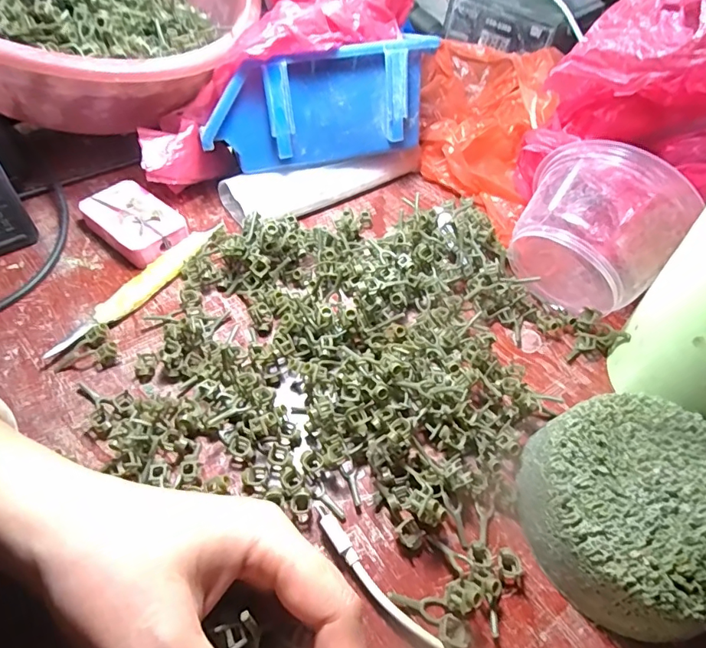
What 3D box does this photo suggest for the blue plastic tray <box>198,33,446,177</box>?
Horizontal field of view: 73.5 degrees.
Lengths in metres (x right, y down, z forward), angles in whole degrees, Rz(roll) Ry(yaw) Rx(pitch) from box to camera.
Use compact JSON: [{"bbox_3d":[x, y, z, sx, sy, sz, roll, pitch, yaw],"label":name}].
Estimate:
[{"bbox_3d":[-0.022,-0.152,0.343,0.161,0.074,0.031,-19,57,-18],"label":"blue plastic tray"}]

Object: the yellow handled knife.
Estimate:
[{"bbox_3d":[-0.140,-0.025,0.318,0.018,0.011,0.137,29,56,17],"label":"yellow handled knife"}]

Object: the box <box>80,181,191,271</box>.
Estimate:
[{"bbox_3d":[-0.159,-0.074,0.345,0.074,0.020,0.046,35,58,21],"label":"box"}]

